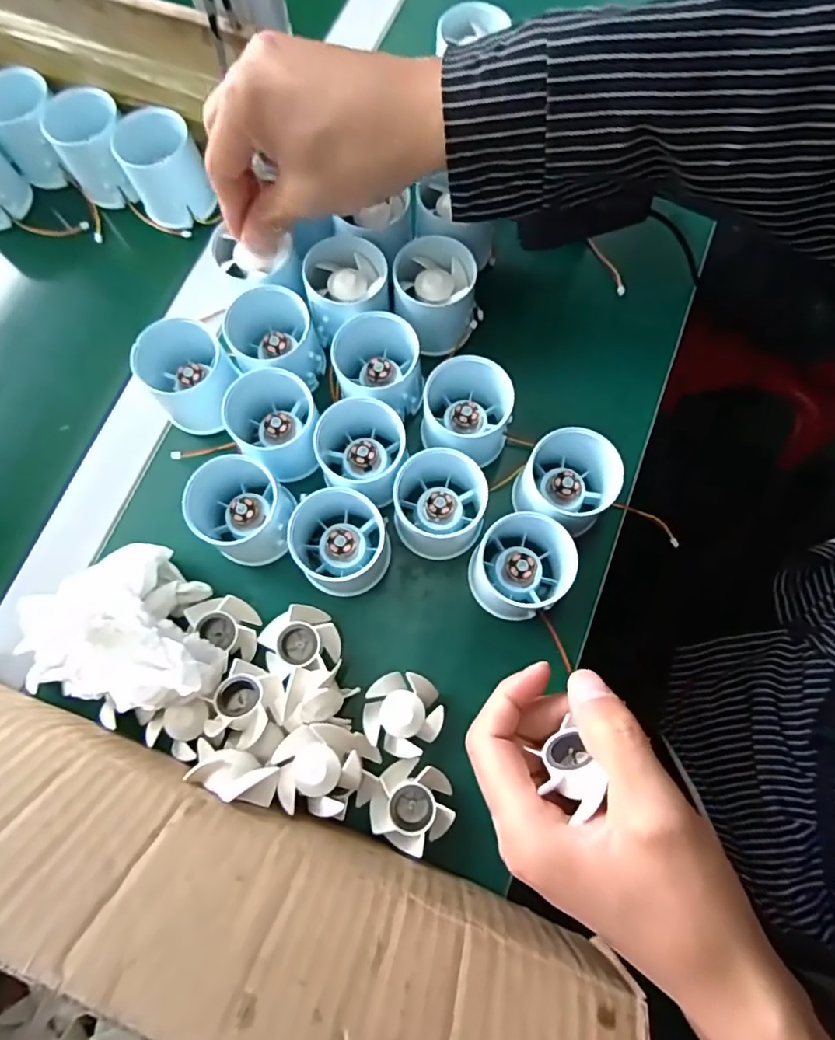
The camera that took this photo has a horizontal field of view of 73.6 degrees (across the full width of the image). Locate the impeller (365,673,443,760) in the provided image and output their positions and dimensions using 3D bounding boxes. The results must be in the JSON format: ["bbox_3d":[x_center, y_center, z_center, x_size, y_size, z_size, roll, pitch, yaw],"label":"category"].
[{"bbox_3d":[-0.008,0.108,0.311,0.043,0.016,0.043,0,75,2],"label":"impeller"}]

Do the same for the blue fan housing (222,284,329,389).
[{"bbox_3d":[-0.090,-0.113,0.352,0.051,0.044,0.051,0,75,2],"label":"blue fan housing"}]

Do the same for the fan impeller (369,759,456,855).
[{"bbox_3d":[-0.002,0.153,0.300,0.042,0.019,0.041,0,75,2],"label":"fan impeller"}]

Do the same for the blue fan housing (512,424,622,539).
[{"bbox_3d":[0.088,-0.022,0.328,0.054,0.046,0.049,28,77,9],"label":"blue fan housing"}]

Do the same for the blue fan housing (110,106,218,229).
[{"bbox_3d":[-0.178,-0.246,0.397,0.051,0.052,0.057,-23,75,-4],"label":"blue fan housing"}]

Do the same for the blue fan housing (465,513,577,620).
[{"bbox_3d":[0.059,0.025,0.321,0.058,0.041,0.059,-9,75,-1],"label":"blue fan housing"}]

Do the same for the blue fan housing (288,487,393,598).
[{"bbox_3d":[-0.047,0.010,0.332,0.057,0.038,0.063,-42,77,-9],"label":"blue fan housing"}]

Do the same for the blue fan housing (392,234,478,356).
[{"bbox_3d":[0.011,-0.144,0.360,0.049,0.048,0.051,6,75,3],"label":"blue fan housing"}]

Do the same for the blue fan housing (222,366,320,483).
[{"bbox_3d":[-0.086,-0.058,0.341,0.053,0.051,0.055,0,75,2],"label":"blue fan housing"}]

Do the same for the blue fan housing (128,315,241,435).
[{"bbox_3d":[-0.141,-0.088,0.348,0.052,0.047,0.056,0,75,2],"label":"blue fan housing"}]

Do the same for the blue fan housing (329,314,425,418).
[{"bbox_3d":[-0.025,-0.094,0.348,0.052,0.047,0.052,0,75,2],"label":"blue fan housing"}]

